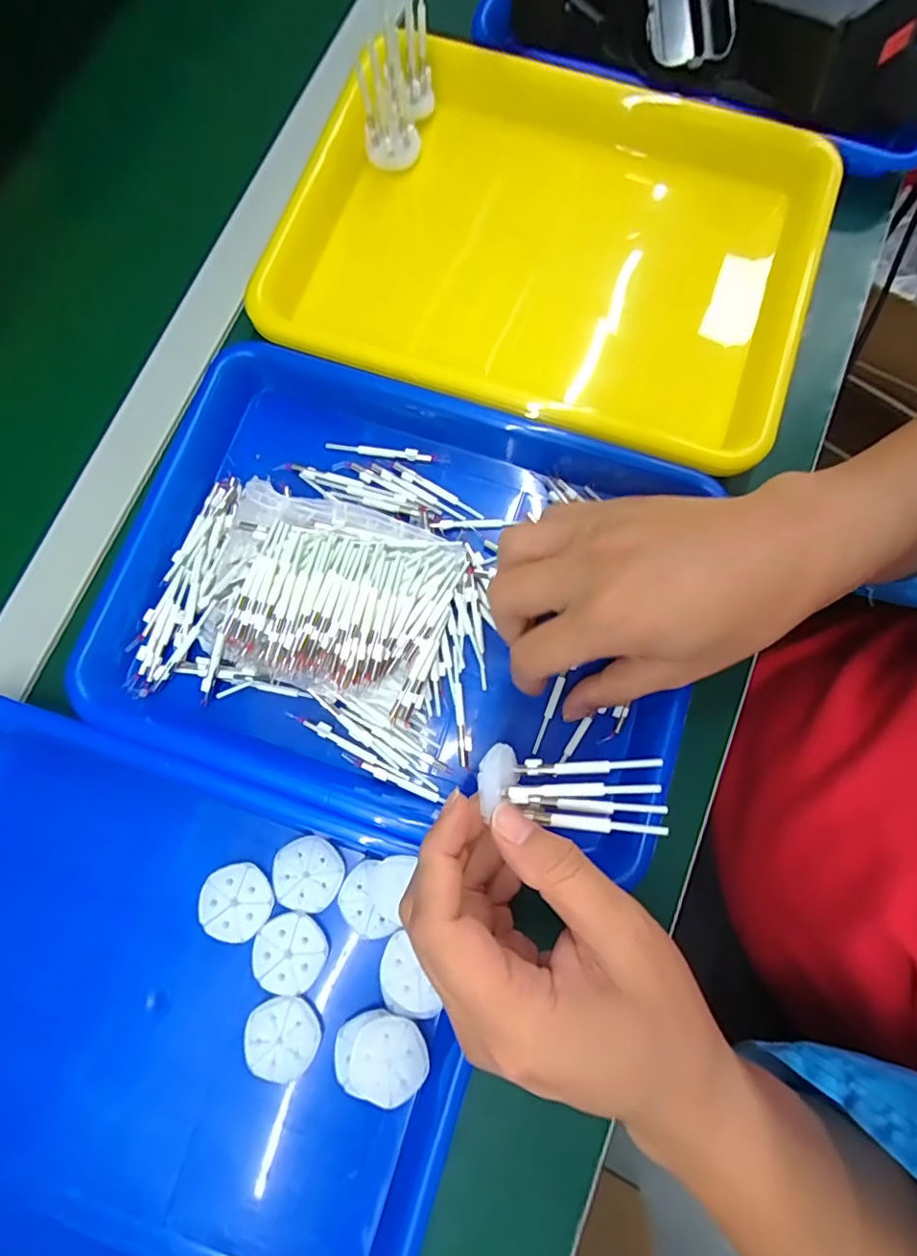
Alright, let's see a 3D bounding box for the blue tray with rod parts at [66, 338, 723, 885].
[{"bbox_3d":[-0.031,-0.021,0.317,0.339,0.045,0.245,18,79,5],"label":"blue tray with rod parts"}]

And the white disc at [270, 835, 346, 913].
[{"bbox_3d":[-0.083,0.134,0.302,0.038,0.005,0.037,21,79,5],"label":"white disc"}]

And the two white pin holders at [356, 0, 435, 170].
[{"bbox_3d":[-0.041,-0.362,0.357,0.039,0.068,0.072,10,79,3],"label":"two white pin holders"}]

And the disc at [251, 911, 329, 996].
[{"bbox_3d":[-0.089,0.172,0.292,0.037,0.008,0.037,0,78,1],"label":"disc"}]

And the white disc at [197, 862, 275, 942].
[{"bbox_3d":[-0.120,0.148,0.297,0.038,0.005,0.037,0,78,1],"label":"white disc"}]

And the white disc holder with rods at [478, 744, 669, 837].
[{"bbox_3d":[0.048,0.070,0.242,0.077,0.026,0.032,7,80,11],"label":"white disc holder with rods"}]

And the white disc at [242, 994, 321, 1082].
[{"bbox_3d":[-0.091,0.211,0.285,0.036,0.011,0.037,0,78,1],"label":"white disc"}]

